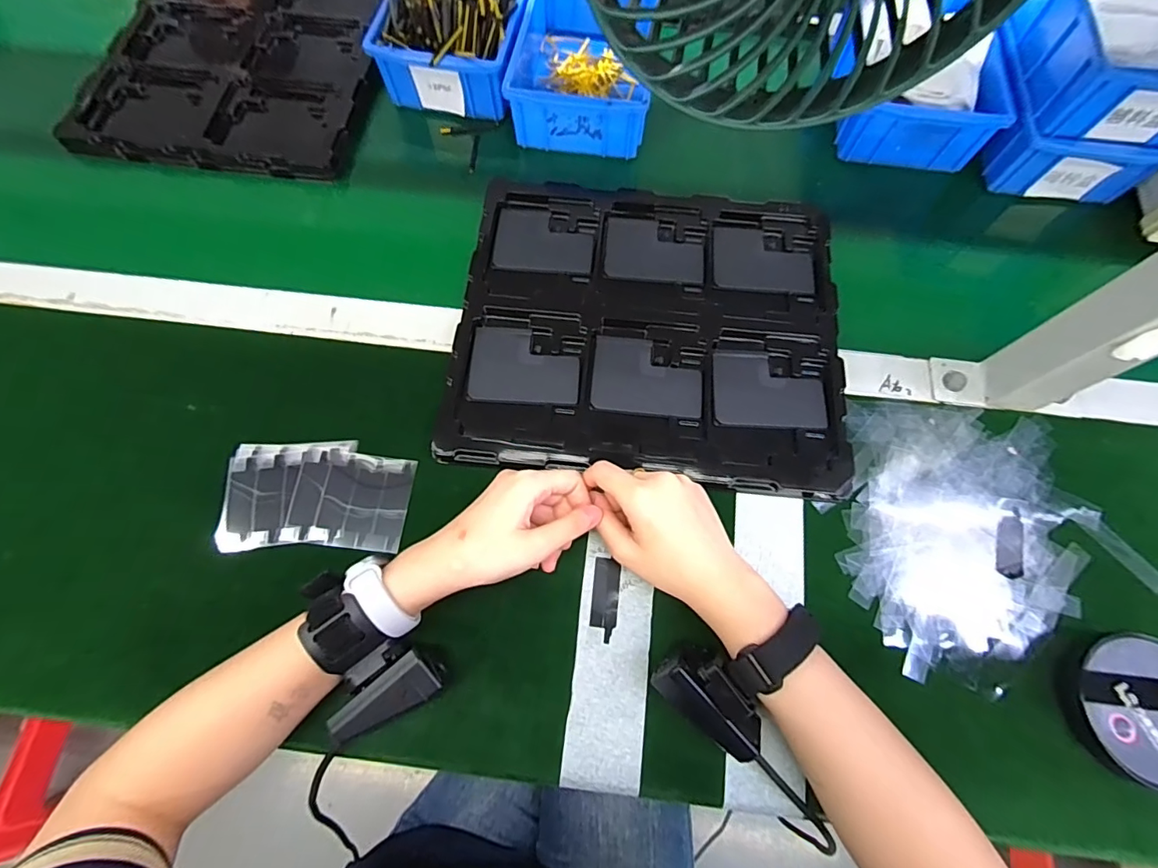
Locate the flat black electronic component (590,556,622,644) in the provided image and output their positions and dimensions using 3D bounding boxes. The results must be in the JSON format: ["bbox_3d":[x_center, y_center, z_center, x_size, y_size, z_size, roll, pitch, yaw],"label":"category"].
[{"bbox_3d":[0.020,0.120,0.364,0.020,0.004,0.056,7,73,1],"label":"flat black electronic component"}]

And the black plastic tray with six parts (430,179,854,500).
[{"bbox_3d":[0.060,-0.097,0.426,0.317,0.016,0.274,6,73,1],"label":"black plastic tray with six parts"}]

